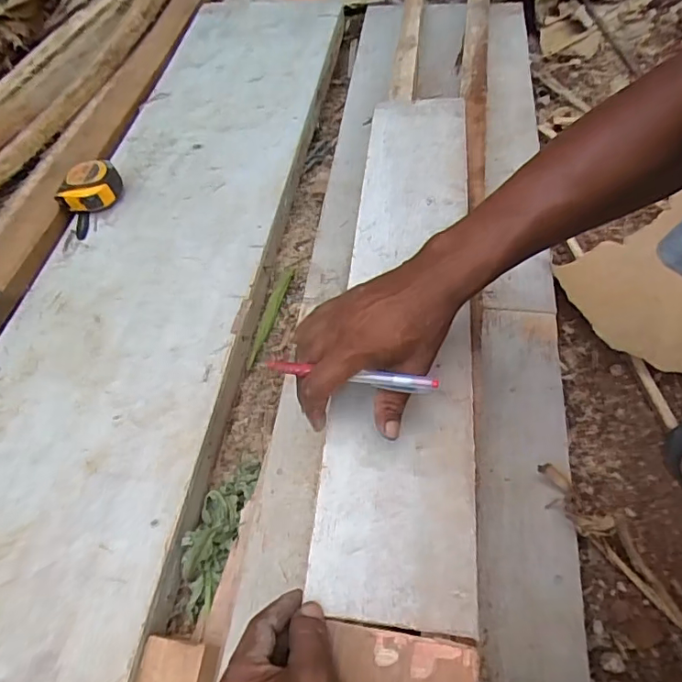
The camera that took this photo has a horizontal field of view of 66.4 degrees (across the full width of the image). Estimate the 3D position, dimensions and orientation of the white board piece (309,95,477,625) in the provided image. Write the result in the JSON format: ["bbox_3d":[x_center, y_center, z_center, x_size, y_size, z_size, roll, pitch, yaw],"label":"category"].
[{"bbox_3d":[0.065,-0.061,0.519,0.129,0.016,0.600,2,56,6],"label":"white board piece"}]

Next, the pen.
[{"bbox_3d":[0.004,0.025,0.392,0.135,0.012,0.011,6,57,14],"label":"pen"}]

